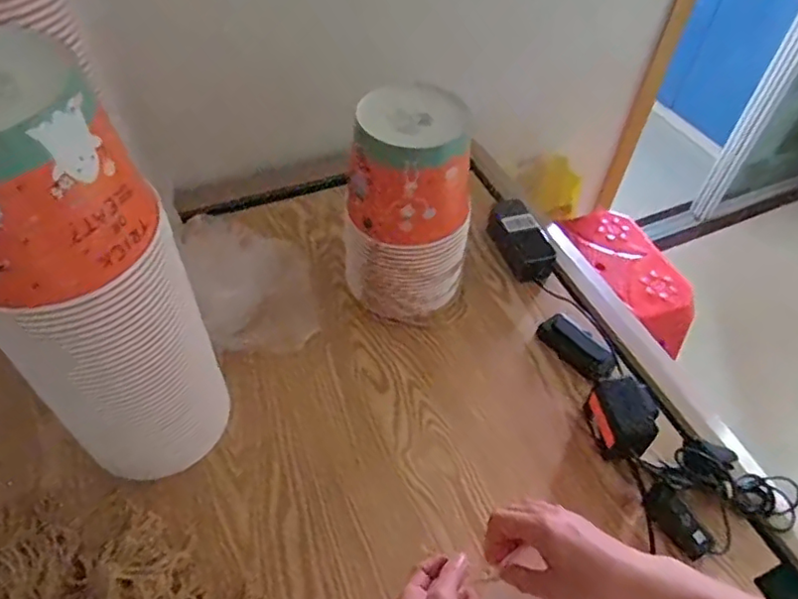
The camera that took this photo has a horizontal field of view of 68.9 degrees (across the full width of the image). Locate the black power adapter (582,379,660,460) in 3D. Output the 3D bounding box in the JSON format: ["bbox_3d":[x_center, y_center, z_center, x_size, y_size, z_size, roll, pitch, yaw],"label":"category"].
[{"bbox_3d":[0.256,0.138,0.670,0.053,0.074,0.083,-12,52,-13],"label":"black power adapter"}]

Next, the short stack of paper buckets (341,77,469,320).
[{"bbox_3d":[0.014,-0.104,0.719,0.145,0.274,0.122,11,50,6],"label":"short stack of paper buckets"}]

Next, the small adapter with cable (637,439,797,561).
[{"bbox_3d":[0.358,0.211,0.648,0.179,0.034,0.112,-13,52,-14],"label":"small adapter with cable"}]

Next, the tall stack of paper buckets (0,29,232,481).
[{"bbox_3d":[-0.249,0.010,0.507,0.147,0.443,0.122,-21,54,-20],"label":"tall stack of paper buckets"}]

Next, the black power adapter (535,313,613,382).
[{"bbox_3d":[0.231,0.061,0.756,0.047,0.021,0.102,-32,59,-26],"label":"black power adapter"}]

